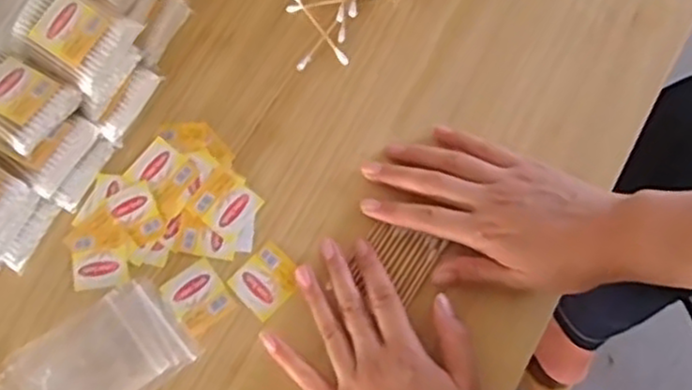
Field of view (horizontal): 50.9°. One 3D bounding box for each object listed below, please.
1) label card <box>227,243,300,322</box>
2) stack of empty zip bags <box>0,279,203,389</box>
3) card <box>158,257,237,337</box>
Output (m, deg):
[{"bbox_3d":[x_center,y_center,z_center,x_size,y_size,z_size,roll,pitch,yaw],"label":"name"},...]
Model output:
[{"bbox_3d":[-0.056,0.060,0.511,0.040,0.004,0.043,43,82,14],"label":"label card"},{"bbox_3d":[-0.169,0.113,0.489,0.121,0.011,0.074,-33,79,-7],"label":"stack of empty zip bags"},{"bbox_3d":[-0.104,0.071,0.509,0.038,0.004,0.043,-37,79,-8],"label":"card"}]

